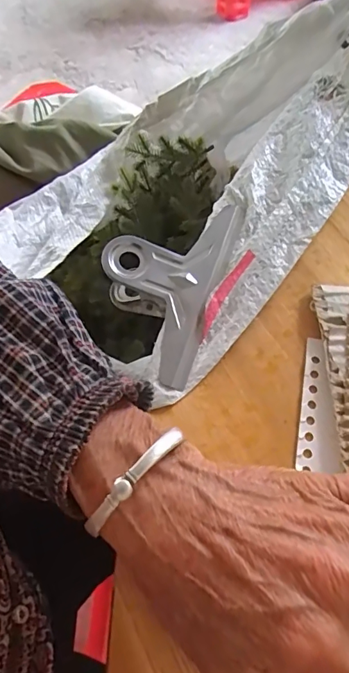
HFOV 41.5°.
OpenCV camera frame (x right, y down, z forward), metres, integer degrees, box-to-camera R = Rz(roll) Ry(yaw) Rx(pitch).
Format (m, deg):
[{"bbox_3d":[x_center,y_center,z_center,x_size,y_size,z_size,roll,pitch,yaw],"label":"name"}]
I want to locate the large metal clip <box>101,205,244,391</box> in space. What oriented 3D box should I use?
[{"bbox_3d":[-0.006,-0.032,0.282,0.070,0.041,0.123,14,66,10],"label":"large metal clip"}]

